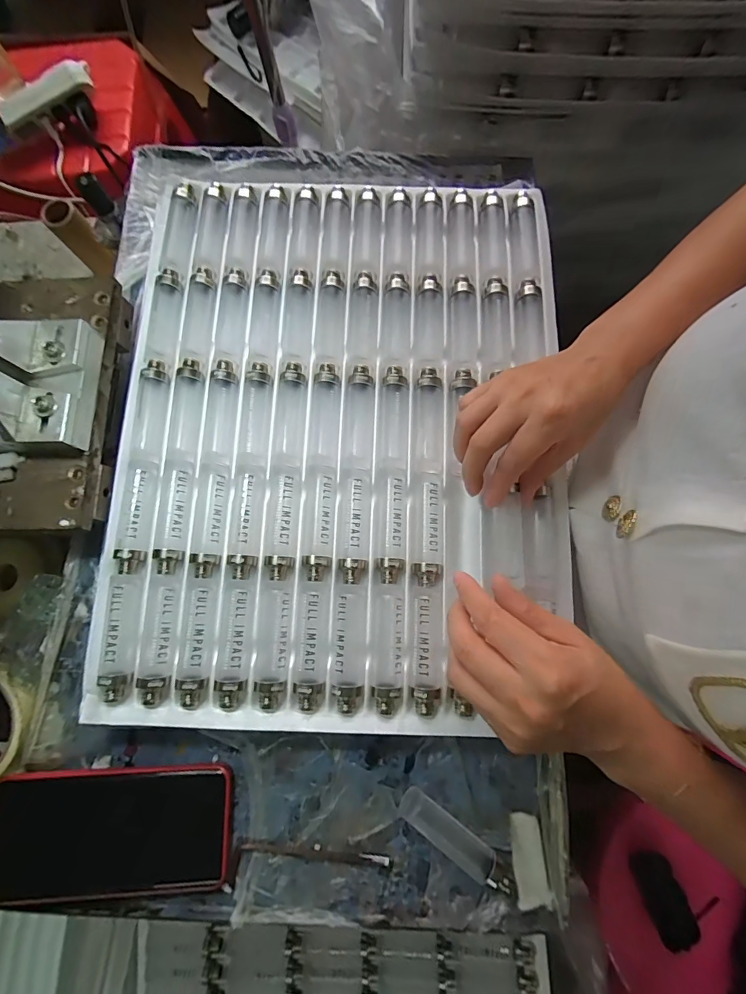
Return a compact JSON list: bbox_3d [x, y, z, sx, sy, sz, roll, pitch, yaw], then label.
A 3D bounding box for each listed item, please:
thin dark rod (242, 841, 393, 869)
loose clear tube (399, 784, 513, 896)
[{"bbox_3d":[-0.039,0.253,0.296,0.105,0.004,0.009,6,79,4],"label":"thin dark rod"},{"bbox_3d":[0.058,0.239,0.291,0.087,0.016,0.022,35,81,5],"label":"loose clear tube"}]

